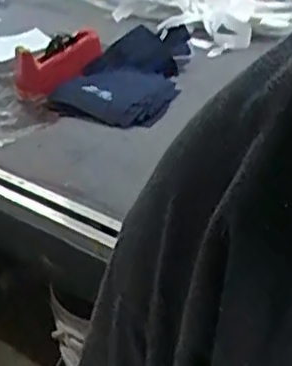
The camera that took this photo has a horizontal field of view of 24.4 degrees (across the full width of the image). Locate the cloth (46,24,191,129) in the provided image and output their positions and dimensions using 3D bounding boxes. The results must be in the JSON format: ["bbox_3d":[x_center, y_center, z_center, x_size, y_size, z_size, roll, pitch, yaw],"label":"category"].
[{"bbox_3d":[-0.011,-0.245,1.491,0.223,0.053,0.476,14,39,26],"label":"cloth"}]

